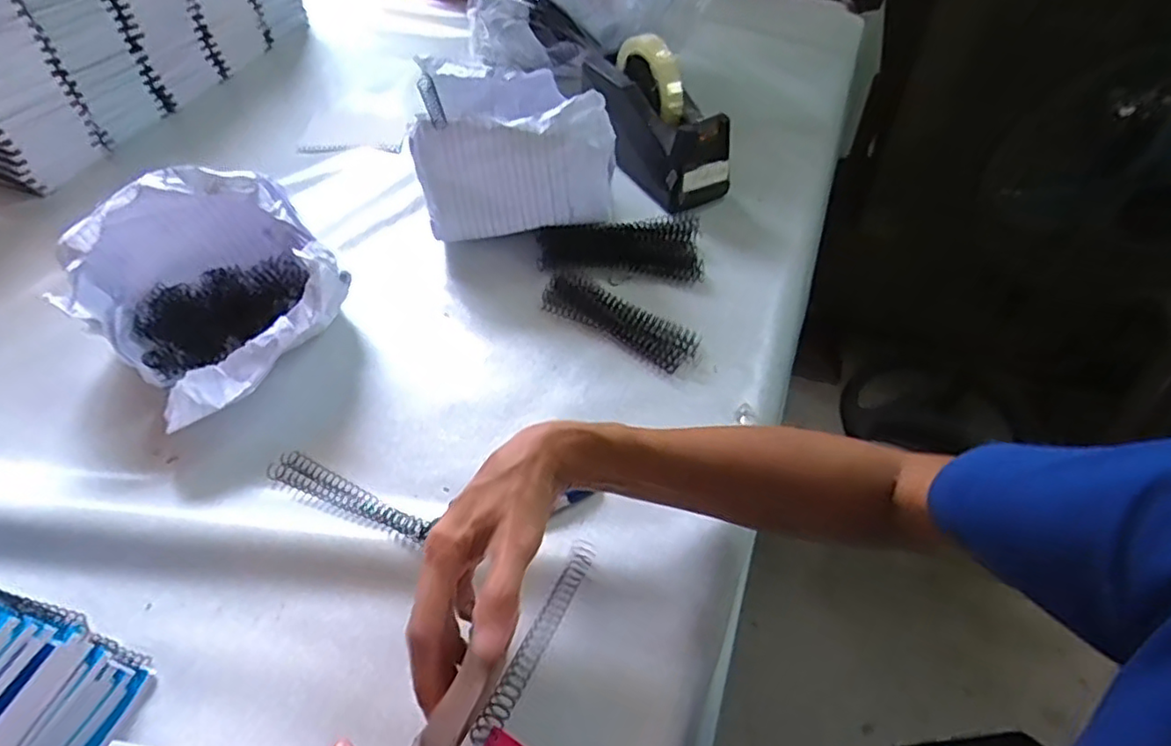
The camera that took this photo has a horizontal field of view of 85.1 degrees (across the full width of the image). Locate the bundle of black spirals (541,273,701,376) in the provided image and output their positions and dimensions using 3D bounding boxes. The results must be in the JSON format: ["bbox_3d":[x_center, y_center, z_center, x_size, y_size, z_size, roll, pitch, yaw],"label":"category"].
[{"bbox_3d":[0.029,-0.050,0.572,0.152,0.010,0.049,30,56,23],"label":"bundle of black spirals"}]

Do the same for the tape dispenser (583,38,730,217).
[{"bbox_3d":[0.076,-0.280,0.687,0.080,0.117,0.192,-23,54,-18],"label":"tape dispenser"}]

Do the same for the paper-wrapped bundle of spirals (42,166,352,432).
[{"bbox_3d":[-0.303,-0.072,0.517,0.176,0.126,0.206,-32,57,-23],"label":"paper-wrapped bundle of spirals"}]

